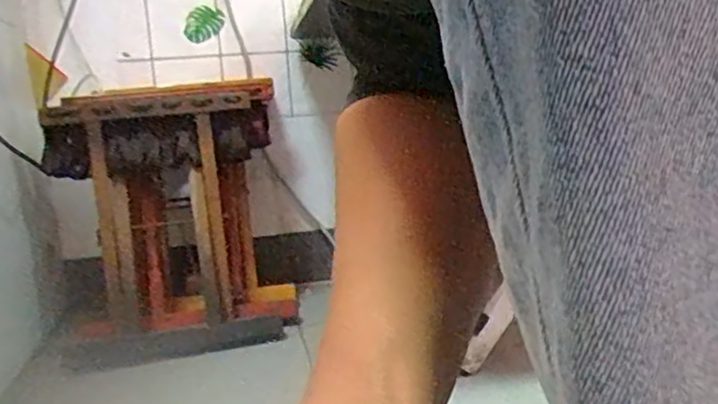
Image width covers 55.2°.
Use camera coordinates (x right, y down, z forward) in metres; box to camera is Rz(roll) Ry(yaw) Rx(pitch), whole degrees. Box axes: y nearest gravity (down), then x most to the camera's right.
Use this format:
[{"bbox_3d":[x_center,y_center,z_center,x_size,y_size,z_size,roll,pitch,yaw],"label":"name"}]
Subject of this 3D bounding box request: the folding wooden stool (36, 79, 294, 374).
[{"bbox_3d":[-0.272,0.025,1.033,0.336,0.367,0.218,-6,9,-12],"label":"folding wooden stool"}]

